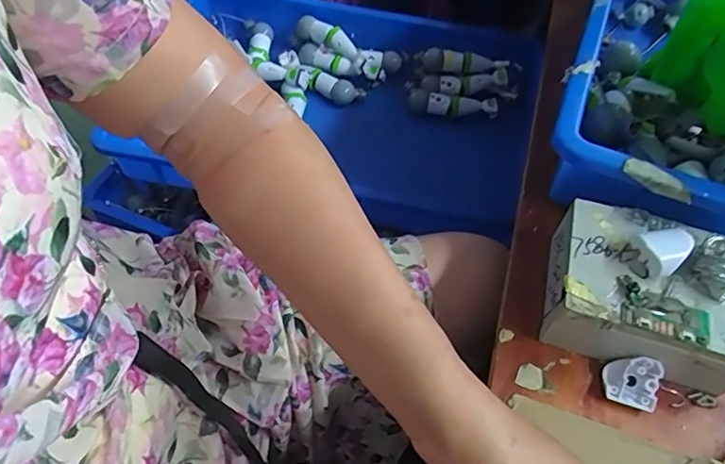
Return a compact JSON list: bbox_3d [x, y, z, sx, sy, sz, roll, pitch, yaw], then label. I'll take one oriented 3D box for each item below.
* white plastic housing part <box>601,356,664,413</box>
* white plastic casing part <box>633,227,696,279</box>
[{"bbox_3d":[0.173,0.096,0.344,0.033,0.007,0.033,-3,82,19],"label":"white plastic housing part"},{"bbox_3d":[0.195,0.012,0.344,0.029,0.017,0.025,-14,56,-16],"label":"white plastic casing part"}]

